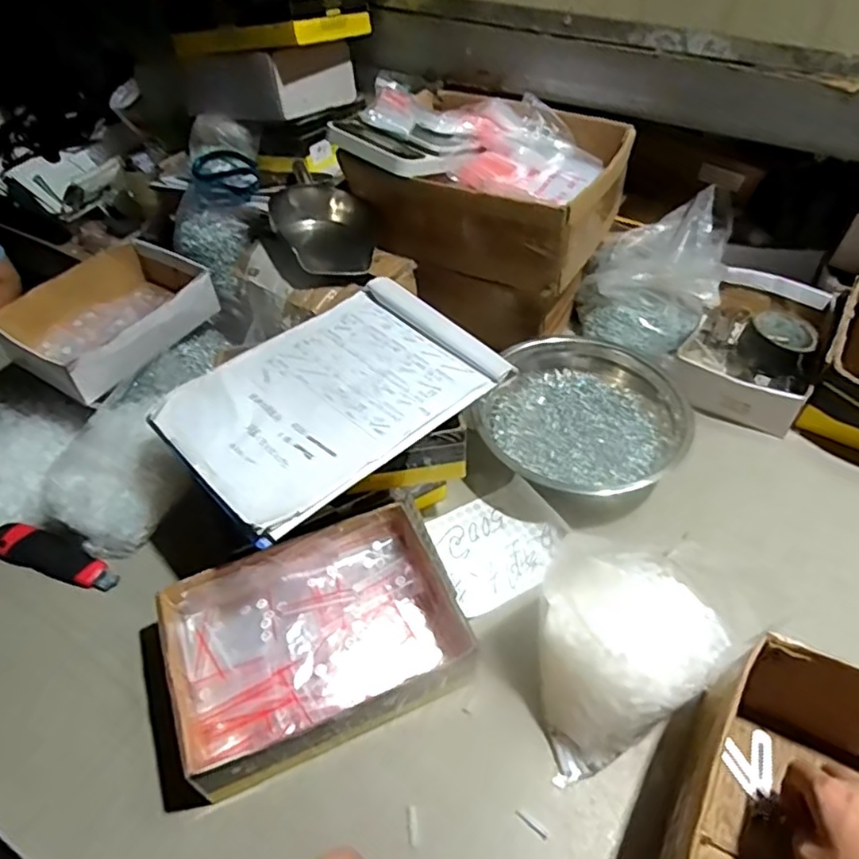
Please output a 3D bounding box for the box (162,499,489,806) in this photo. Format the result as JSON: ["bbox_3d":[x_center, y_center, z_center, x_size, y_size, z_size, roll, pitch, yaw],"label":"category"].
[{"bbox_3d":[-0.102,0.197,0.588,0.252,0.082,0.186,-20,50,-17],"label":"box"}]

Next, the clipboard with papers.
[{"bbox_3d":[-0.093,-0.043,0.634,0.313,0.016,0.219,-36,56,-27],"label":"clipboard with papers"}]

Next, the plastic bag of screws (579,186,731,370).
[{"bbox_3d":[0.314,-0.222,0.883,0.180,0.147,0.208,18,51,17],"label":"plastic bag of screws"}]

